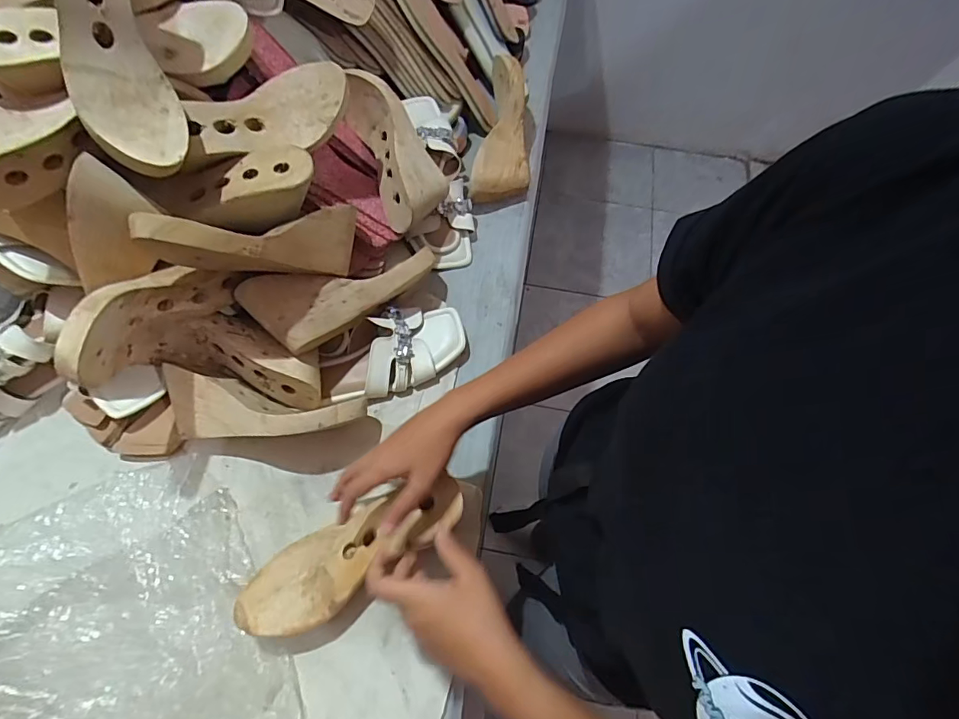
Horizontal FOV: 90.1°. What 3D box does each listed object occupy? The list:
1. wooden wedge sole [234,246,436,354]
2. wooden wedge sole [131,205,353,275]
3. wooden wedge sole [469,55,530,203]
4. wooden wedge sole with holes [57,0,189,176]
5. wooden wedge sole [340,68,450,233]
[{"bbox_3d":[-0.145,-0.071,0.548,0.226,0.060,0.076,-21,67,-25],"label":"wooden wedge sole"},{"bbox_3d":[-0.215,-0.115,0.482,0.066,0.073,0.221,48,36,18],"label":"wooden wedge sole"},{"bbox_3d":[0.041,-0.335,0.718,0.080,0.074,0.236,7,77,2],"label":"wooden wedge sole"},{"bbox_3d":[-0.319,-0.281,0.410,0.081,0.057,0.228,-5,110,-3],"label":"wooden wedge sole with holes"},{"bbox_3d":[-0.105,-0.270,0.613,0.092,0.072,0.208,-24,85,-12],"label":"wooden wedge sole"}]

